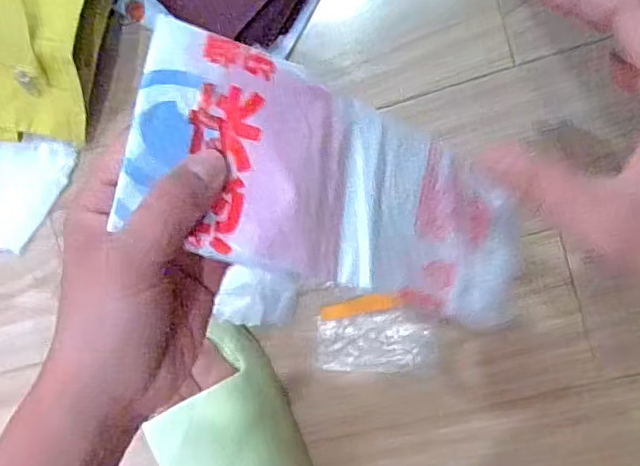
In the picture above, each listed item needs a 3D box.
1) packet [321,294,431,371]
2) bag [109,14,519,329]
[{"bbox_3d":[0.043,0.082,0.480,0.090,0.007,0.065,-3,96,8],"label":"packet"},{"bbox_3d":[0.020,-0.017,0.300,0.229,0.014,0.090,18,80,-29],"label":"bag"}]

